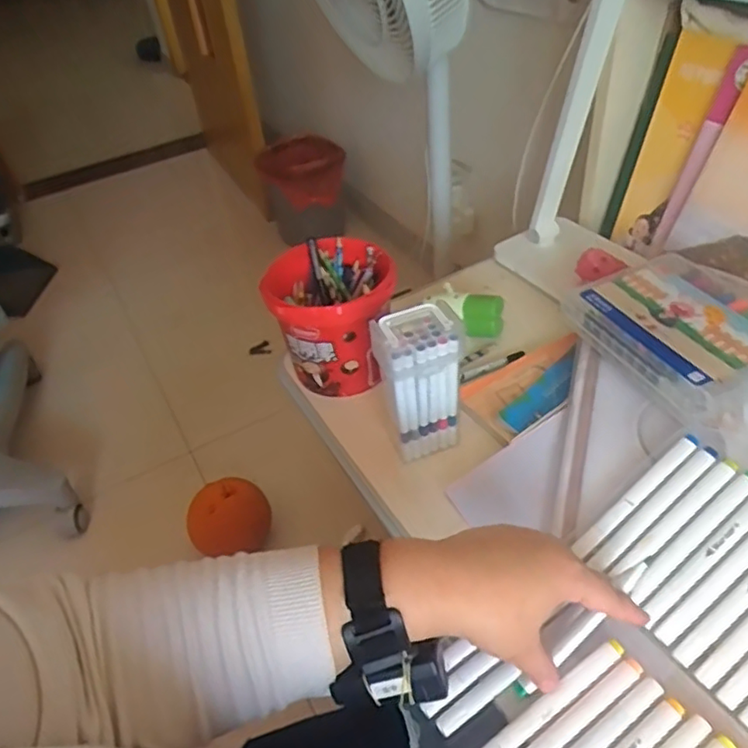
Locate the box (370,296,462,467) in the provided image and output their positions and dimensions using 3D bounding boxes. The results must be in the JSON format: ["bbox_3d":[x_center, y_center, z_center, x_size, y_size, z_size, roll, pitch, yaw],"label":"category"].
[{"bbox_3d":[0.040,0.009,0.567,0.069,0.139,0.052,-20,44,-13],"label":"box"}]

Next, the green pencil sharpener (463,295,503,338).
[{"bbox_3d":[0.122,-0.064,0.688,0.044,0.044,0.036,0,43,7],"label":"green pencil sharpener"}]

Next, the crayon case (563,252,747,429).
[{"bbox_3d":[0.294,-0.047,0.559,0.169,0.035,0.177,-21,44,-14],"label":"crayon case"}]

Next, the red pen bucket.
[{"bbox_3d":[-0.043,-0.059,0.663,0.130,0.124,0.128,-4,43,4],"label":"red pen bucket"}]

